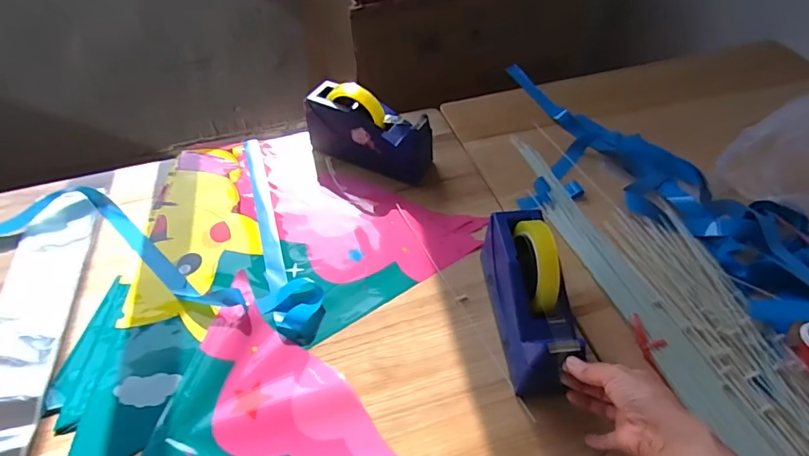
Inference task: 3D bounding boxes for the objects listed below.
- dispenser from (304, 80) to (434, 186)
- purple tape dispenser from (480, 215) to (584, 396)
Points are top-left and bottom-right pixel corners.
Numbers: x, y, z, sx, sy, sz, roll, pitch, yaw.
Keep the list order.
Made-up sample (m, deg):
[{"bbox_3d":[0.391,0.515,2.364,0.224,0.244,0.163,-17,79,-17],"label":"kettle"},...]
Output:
[{"bbox_3d":[-0.057,-0.155,0.795,0.203,0.115,0.065,20,51,17],"label":"dispenser"},{"bbox_3d":[0.146,0.077,0.574,0.065,0.120,0.205,-4,48,-4],"label":"purple tape dispenser"}]

